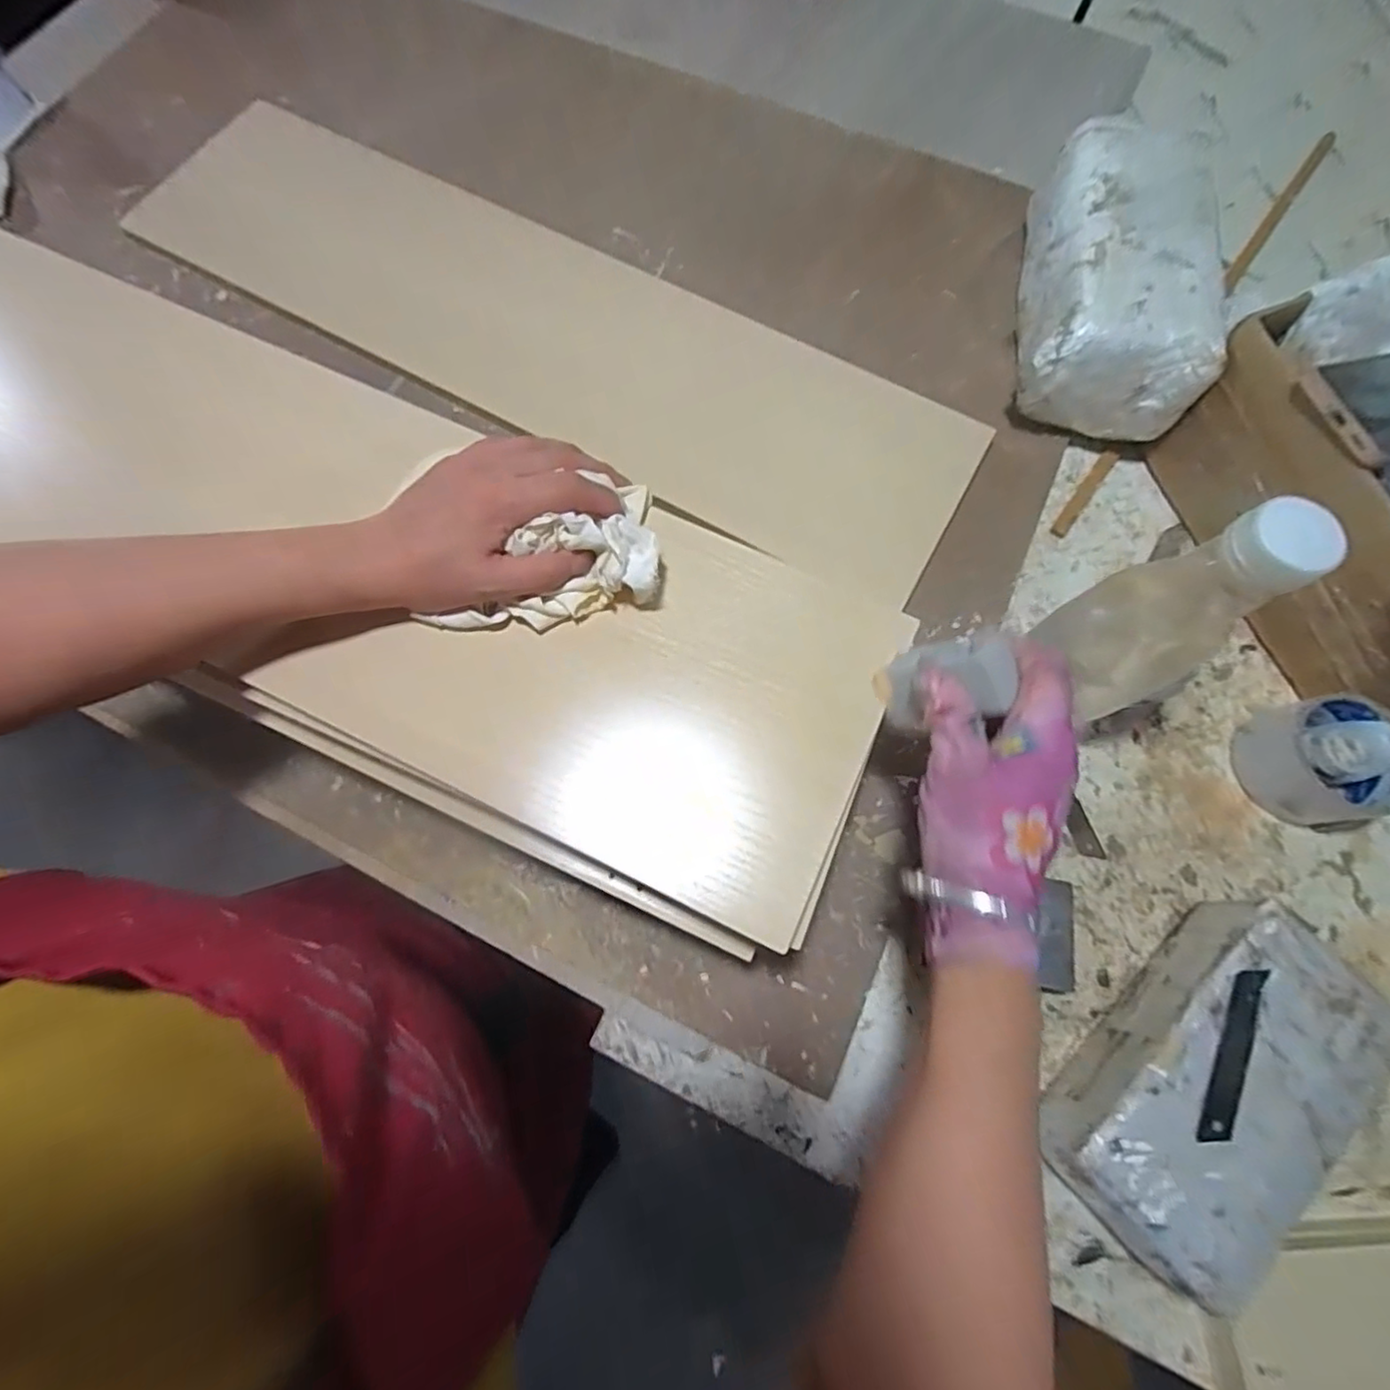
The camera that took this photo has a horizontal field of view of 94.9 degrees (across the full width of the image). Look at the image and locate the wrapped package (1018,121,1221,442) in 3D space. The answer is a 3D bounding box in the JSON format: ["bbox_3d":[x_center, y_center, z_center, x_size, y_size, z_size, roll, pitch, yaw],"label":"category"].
[{"bbox_3d":[0.346,-0.341,0.536,0.129,0.115,0.245,14,74,4],"label":"wrapped package"}]

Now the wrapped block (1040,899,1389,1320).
[{"bbox_3d":[0.310,0.233,0.386,0.205,0.072,0.107,-42,78,-12],"label":"wrapped block"}]

